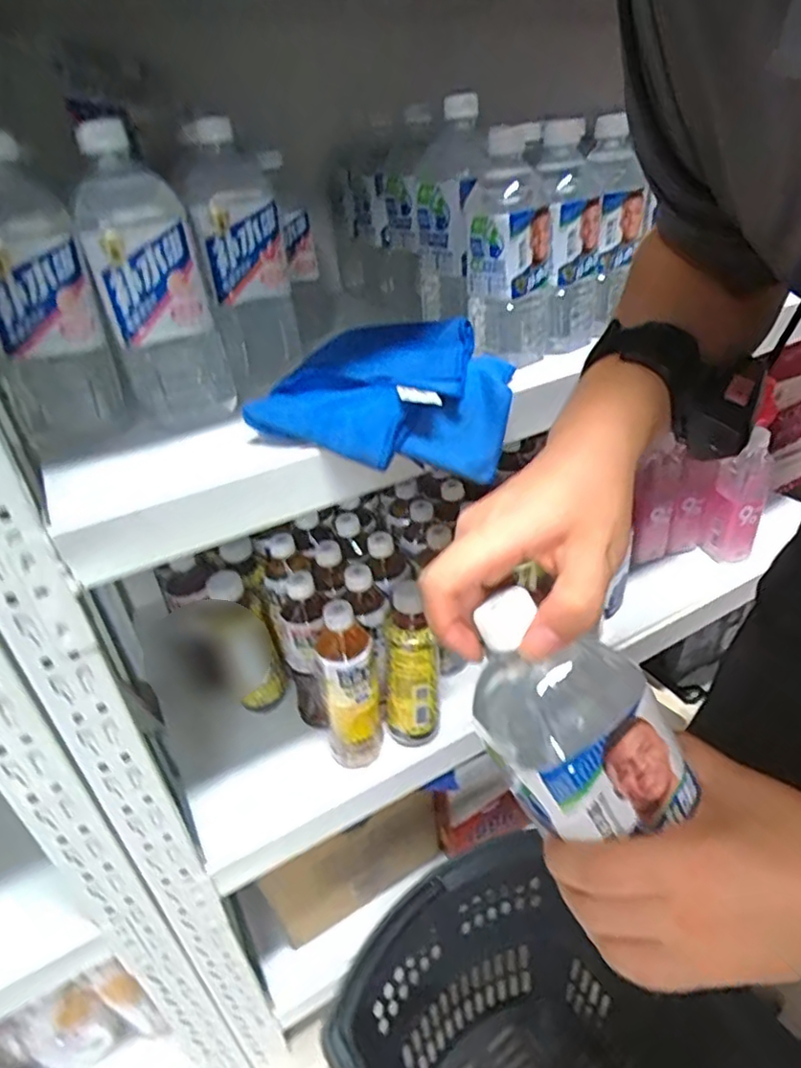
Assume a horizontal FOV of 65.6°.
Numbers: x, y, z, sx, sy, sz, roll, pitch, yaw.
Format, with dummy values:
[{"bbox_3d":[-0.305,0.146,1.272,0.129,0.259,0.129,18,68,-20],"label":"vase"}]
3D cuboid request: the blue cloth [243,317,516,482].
[{"bbox_3d":[-0.008,-0.113,0.545,0.191,0.080,0.205,7,35,21],"label":"blue cloth"}]

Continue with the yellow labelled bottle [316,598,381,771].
[{"bbox_3d":[-0.058,0.168,0.697,0.069,0.214,0.071,-9,32,-4],"label":"yellow labelled bottle"}]

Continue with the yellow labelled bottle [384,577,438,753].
[{"bbox_3d":[0.010,0.158,0.716,0.068,0.199,0.059,-8,32,-2],"label":"yellow labelled bottle"}]

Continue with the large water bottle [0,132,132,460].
[{"bbox_3d":[-0.290,-0.177,0.498,0.085,0.223,0.105,-19,35,-19],"label":"large water bottle"}]

